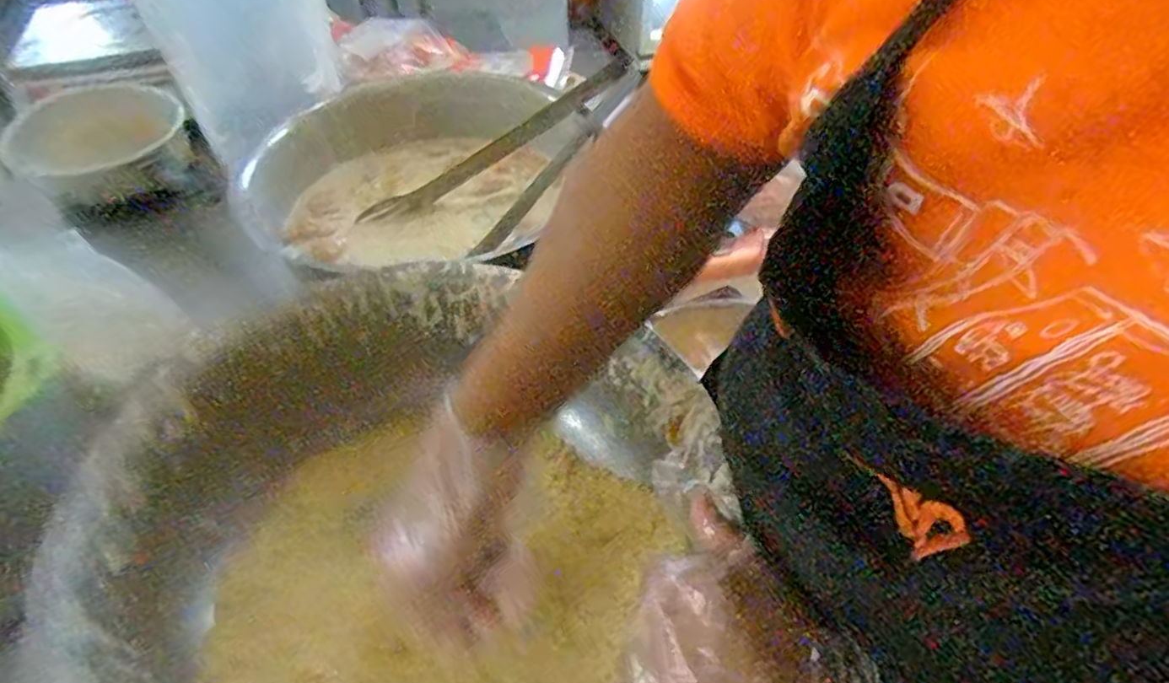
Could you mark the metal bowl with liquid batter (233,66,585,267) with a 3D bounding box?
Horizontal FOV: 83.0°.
[{"bbox_3d":[-0.156,-0.188,0.708,0.293,0.099,0.298,0,46,0],"label":"metal bowl with liquid batter"}]

